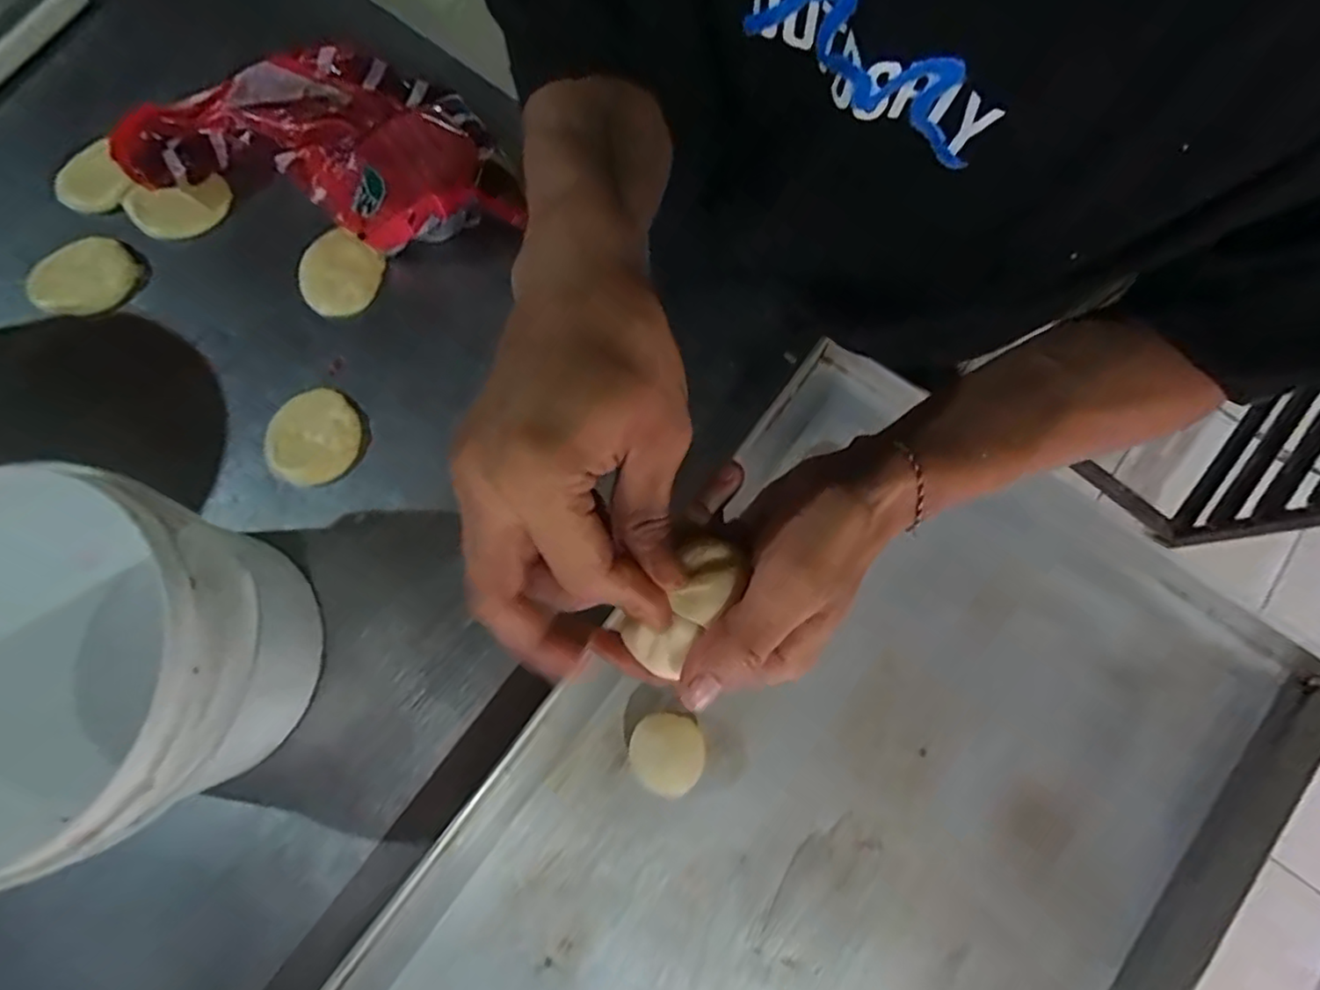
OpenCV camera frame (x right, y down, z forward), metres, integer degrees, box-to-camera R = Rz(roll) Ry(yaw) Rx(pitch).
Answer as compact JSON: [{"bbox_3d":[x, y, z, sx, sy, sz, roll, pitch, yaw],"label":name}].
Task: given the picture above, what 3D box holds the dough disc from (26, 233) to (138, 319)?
[{"bbox_3d":[-0.510,-0.194,0.551,0.078,0.017,0.079,0,78,1],"label":"dough disc"}]

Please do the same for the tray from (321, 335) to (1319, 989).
[{"bbox_3d":[0.101,0.280,0.444,0.445,0.030,0.724,37,81,8],"label":"tray"}]

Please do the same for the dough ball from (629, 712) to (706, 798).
[{"bbox_3d":[0.005,0.186,0.454,0.053,0.018,0.052,0,78,1],"label":"dough ball"}]

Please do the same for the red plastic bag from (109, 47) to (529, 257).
[{"bbox_3d":[-0.290,-0.288,0.540,0.305,0.068,0.176,-11,78,-2],"label":"red plastic bag"}]

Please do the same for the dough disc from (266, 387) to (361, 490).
[{"bbox_3d":[-0.291,-0.050,0.525,0.073,0.009,0.080,0,78,1],"label":"dough disc"}]

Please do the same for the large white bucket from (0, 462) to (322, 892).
[{"bbox_3d":[-0.363,0.109,0.412,0.212,0.166,0.218,0,78,1],"label":"large white bucket"}]

